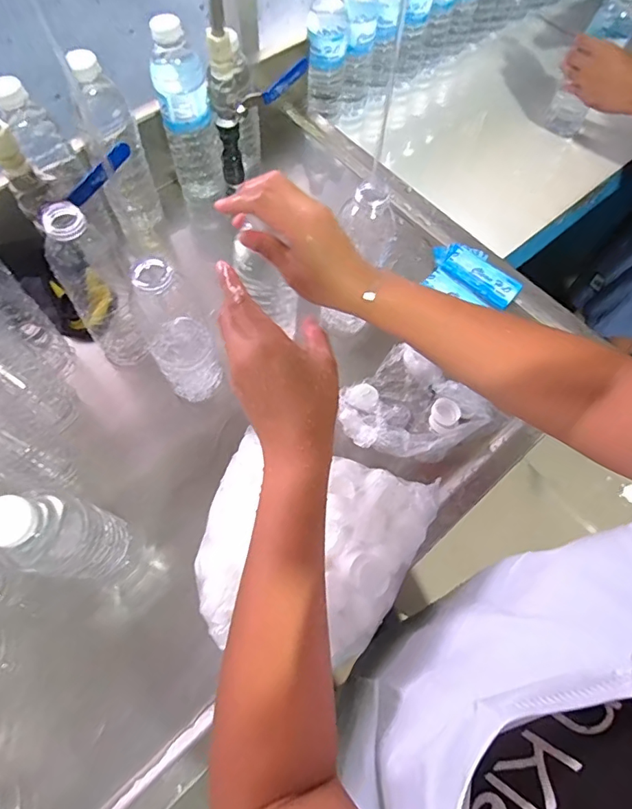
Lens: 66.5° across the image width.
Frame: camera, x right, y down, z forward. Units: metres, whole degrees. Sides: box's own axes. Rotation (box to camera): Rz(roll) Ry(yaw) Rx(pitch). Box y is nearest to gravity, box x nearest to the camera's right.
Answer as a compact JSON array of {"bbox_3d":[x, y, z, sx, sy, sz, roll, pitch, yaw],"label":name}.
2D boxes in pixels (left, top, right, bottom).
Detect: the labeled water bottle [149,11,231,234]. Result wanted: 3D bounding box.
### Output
[{"bbox_3d":[-0.158,-0.344,0.613,0.064,0.233,0.052,-10,66,-6],"label":"labeled water bottle"}]

